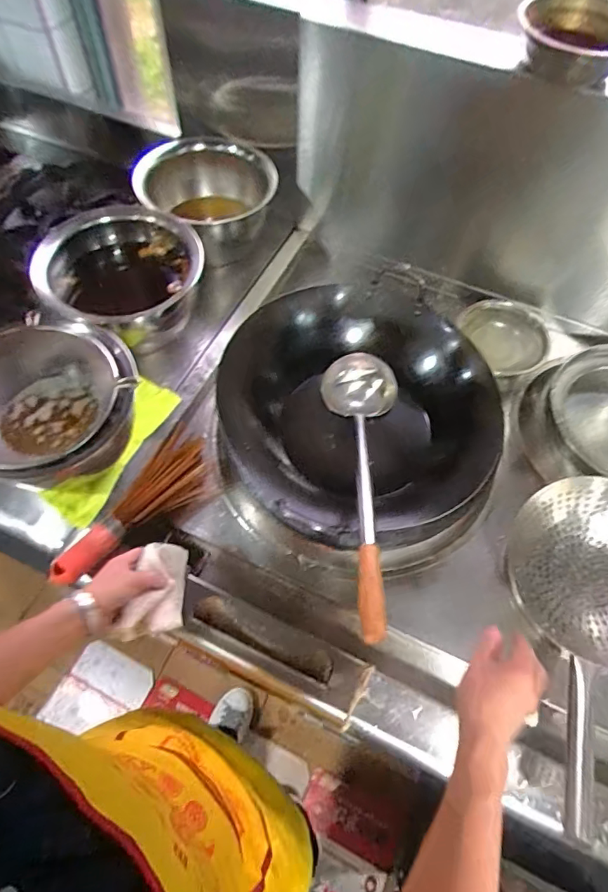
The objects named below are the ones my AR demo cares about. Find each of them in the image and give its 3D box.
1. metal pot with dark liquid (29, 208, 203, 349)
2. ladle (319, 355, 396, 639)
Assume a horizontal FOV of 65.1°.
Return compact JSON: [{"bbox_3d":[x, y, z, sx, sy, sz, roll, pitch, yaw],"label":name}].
[{"bbox_3d":[-0.334,-0.289,0.908,0.254,0.186,0.275,1,60,-2],"label":"metal pot with dark liquid"},{"bbox_3d":[0.093,0.032,0.691,0.122,0.079,0.508,3,41,-1],"label":"ladle"}]

